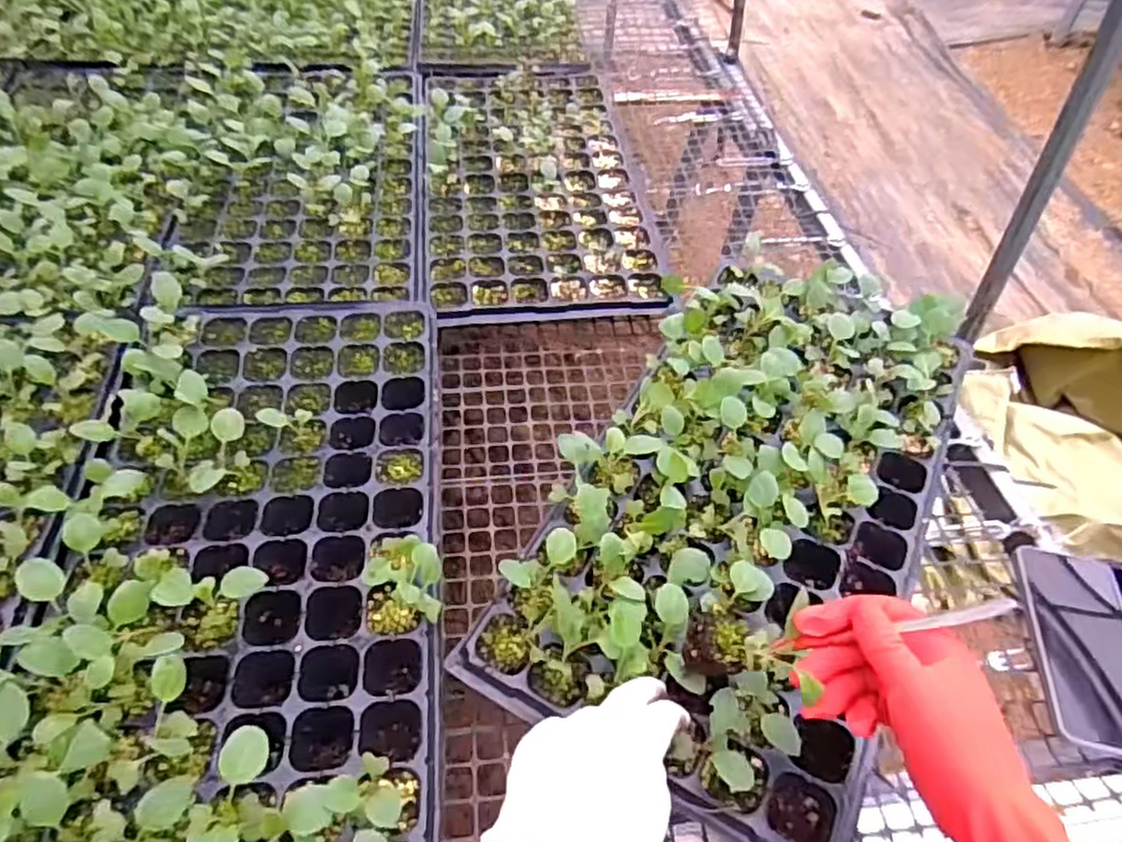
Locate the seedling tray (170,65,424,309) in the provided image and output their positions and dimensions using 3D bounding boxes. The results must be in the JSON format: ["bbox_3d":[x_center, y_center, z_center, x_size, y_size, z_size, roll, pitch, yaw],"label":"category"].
[{"bbox_3d":[-0.315,-0.312,0.846,0.282,0.049,0.475,-4,55,-8],"label":"seedling tray"}]

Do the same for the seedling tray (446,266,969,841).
[{"bbox_3d":[0.161,0.032,0.558,0.275,0.085,0.502,23,56,12],"label":"seedling tray"}]

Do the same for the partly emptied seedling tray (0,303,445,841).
[{"bbox_3d":[-0.240,0.082,0.523,0.285,0.087,0.544,-3,51,-8],"label":"partly emptied seedling tray"}]

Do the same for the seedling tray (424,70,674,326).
[{"bbox_3d":[-0.038,-0.322,0.884,0.268,0.060,0.511,-3,51,-8],"label":"seedling tray"}]

